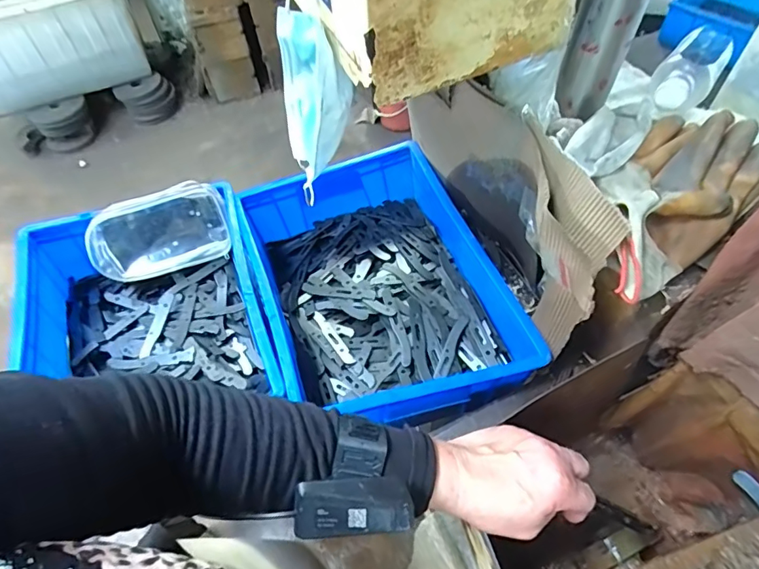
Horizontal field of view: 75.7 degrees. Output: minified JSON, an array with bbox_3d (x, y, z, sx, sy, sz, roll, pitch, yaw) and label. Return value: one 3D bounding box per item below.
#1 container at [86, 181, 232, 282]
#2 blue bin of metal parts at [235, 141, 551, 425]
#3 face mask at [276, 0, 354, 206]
[{"bbox_3d":[-0.329,-0.078,0.738,0.193,0.115,0.050,-19,29,-11],"label":"container"},{"bbox_3d":[-0.005,-0.001,0.700,0.306,0.118,0.410,-17,57,-8],"label":"blue bin of metal parts"},{"bbox_3d":[-0.067,-0.191,0.505,0.068,0.158,0.104,-15,57,-7],"label":"face mask"}]

